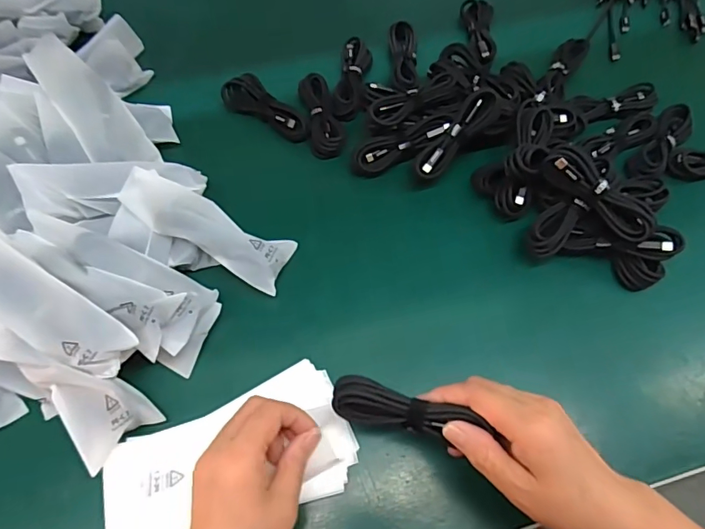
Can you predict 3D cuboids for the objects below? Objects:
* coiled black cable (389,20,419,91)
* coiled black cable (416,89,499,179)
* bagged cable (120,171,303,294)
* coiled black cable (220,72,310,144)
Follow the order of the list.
[{"bbox_3d":[0.060,-0.239,0.542,0.029,0.016,0.113,-1,63,-2],"label":"coiled black cable"},{"bbox_3d":[0.100,-0.126,0.457,0.026,0.014,0.100,42,94,15],"label":"coiled black cable"},{"bbox_3d":[-0.125,-0.034,0.409,0.148,0.028,0.050,31,67,-6],"label":"bagged cable"},{"bbox_3d":[-0.092,-0.170,0.511,0.115,0.026,0.036,34,67,15],"label":"coiled black cable"}]

